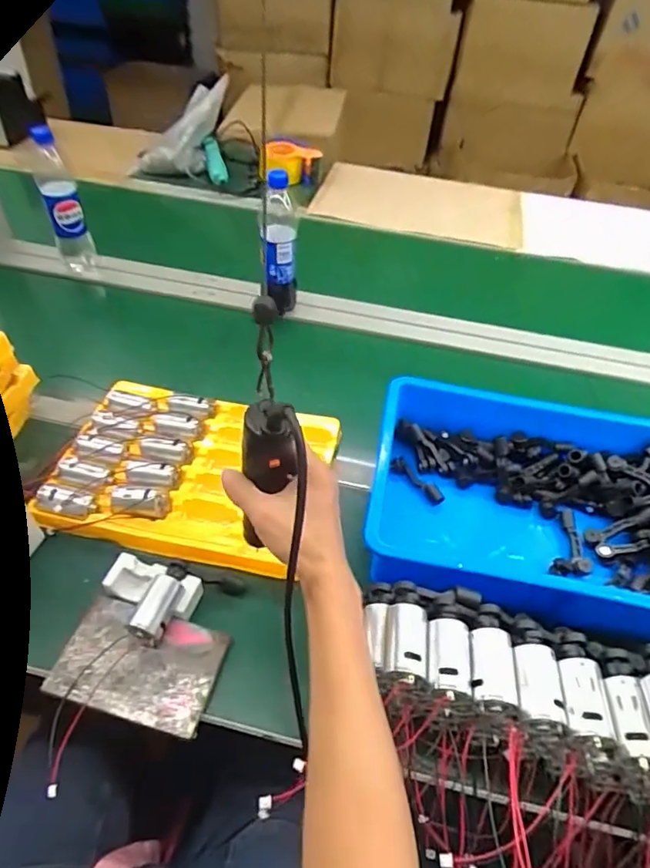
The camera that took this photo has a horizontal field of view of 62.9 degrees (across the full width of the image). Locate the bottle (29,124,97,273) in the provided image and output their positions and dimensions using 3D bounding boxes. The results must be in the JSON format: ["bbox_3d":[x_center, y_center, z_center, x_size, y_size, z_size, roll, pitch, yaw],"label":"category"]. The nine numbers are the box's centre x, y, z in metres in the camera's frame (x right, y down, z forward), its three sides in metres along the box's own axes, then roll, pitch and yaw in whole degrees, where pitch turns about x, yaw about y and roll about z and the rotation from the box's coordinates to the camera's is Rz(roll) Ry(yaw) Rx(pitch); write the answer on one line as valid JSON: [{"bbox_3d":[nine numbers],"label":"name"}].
[{"bbox_3d":[-0.432,-0.375,0.877,0.062,0.233,0.058,-13,49,-17],"label":"bottle"}]

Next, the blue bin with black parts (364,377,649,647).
[{"bbox_3d":[0.278,0.088,0.635,0.428,0.093,0.279,11,47,5],"label":"blue bin with black parts"}]

